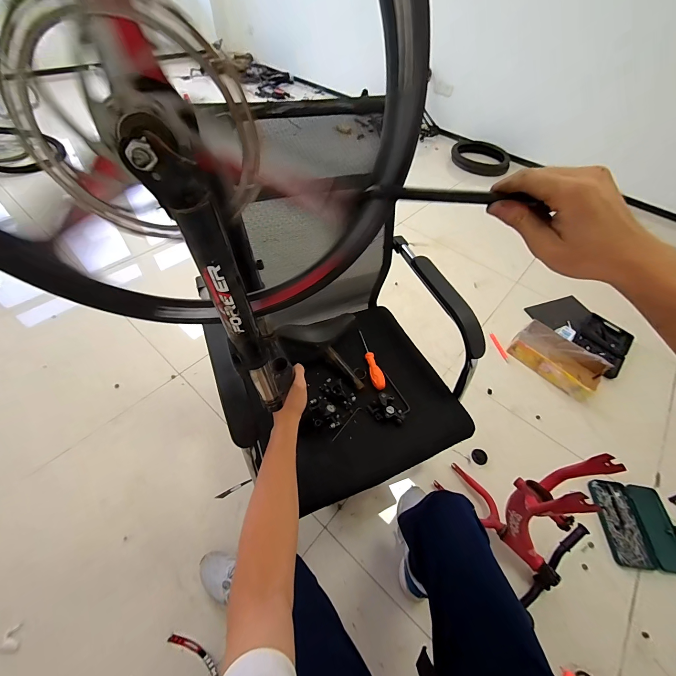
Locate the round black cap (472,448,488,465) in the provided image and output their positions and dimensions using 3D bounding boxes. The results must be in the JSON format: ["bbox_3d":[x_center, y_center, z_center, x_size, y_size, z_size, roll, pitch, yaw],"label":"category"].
[{"bbox_3d":[0.516,0.432,1.135,0.057,0.009,0.056,2,52,-3],"label":"round black cap"}]

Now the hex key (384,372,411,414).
[{"bbox_3d":[0.143,0.129,0.758,0.022,0.007,0.118,-13,57,-15],"label":"hex key"}]

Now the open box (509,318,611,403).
[{"bbox_3d":[0.980,0.092,1.392,0.223,0.087,0.360,-32,61,-26],"label":"open box"}]

